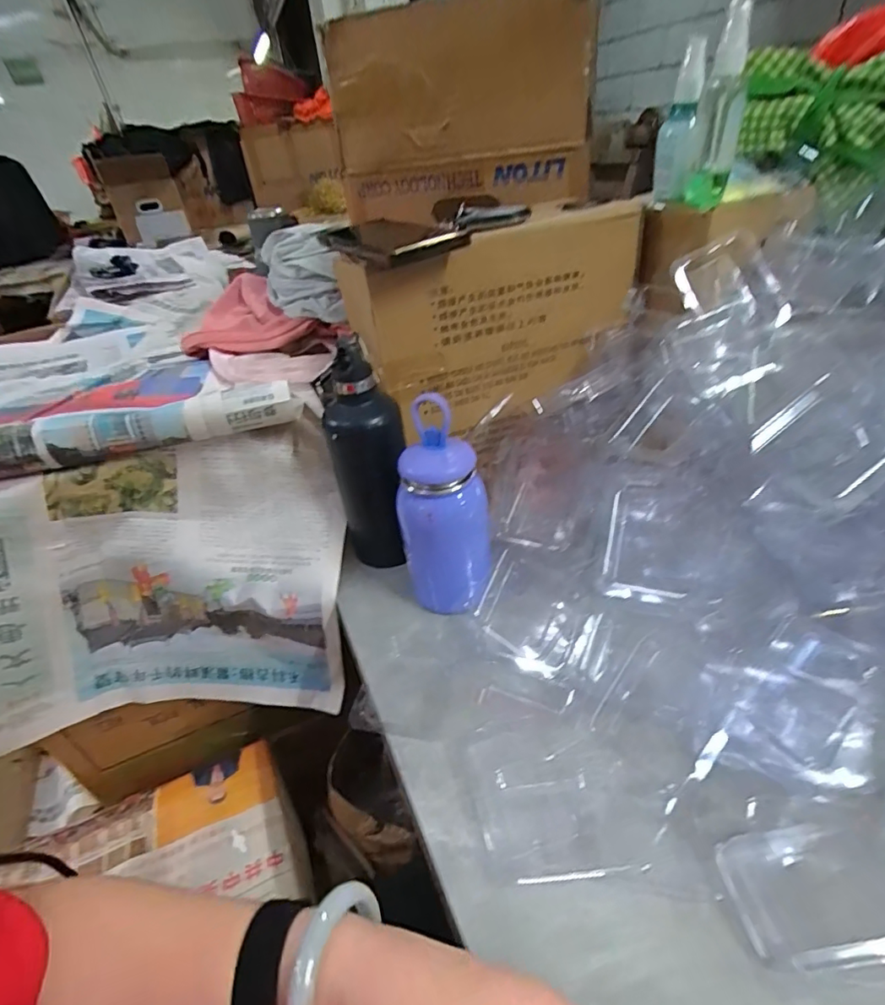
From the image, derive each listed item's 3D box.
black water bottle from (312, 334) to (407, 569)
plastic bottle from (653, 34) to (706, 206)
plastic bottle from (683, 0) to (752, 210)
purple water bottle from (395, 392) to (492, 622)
[{"bbox_3d":[-0.069,-0.035,0.494,0.066,0.209,0.060,-17,38,-14],"label":"black water bottle"},{"bbox_3d":[0.220,-0.348,0.483,0.036,0.116,0.038,8,39,19],"label":"plastic bottle"},{"bbox_3d":[0.243,-0.338,0.454,0.034,0.141,0.043,11,40,22],"label":"plastic bottle"},{"bbox_3d":[0.004,0.011,0.436,0.065,0.184,0.062,-4,37,3],"label":"purple water bottle"}]

